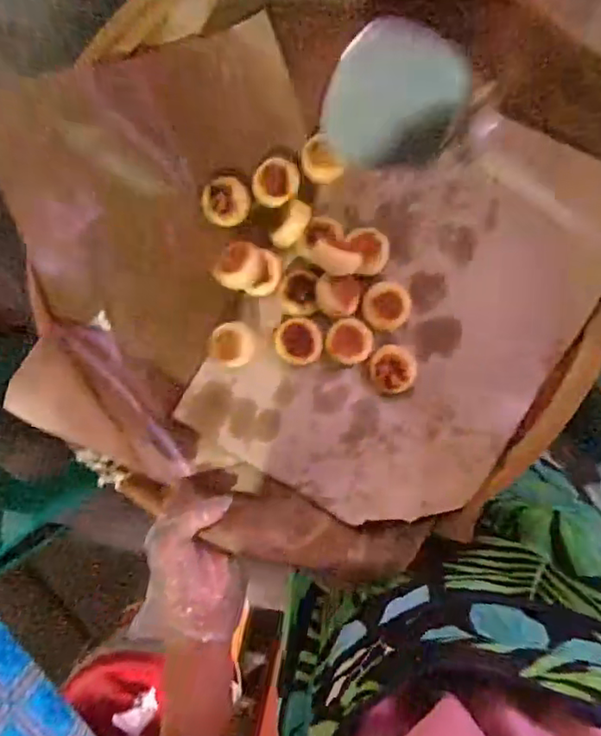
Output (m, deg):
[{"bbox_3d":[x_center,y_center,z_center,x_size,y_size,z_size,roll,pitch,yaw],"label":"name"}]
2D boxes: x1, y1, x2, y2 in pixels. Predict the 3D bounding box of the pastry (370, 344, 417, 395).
[{"bbox_3d":[0.081,0.001,0.499,0.038,0.023,0.041,0,97,1],"label":"pastry"}]

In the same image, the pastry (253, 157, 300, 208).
[{"bbox_3d":[-0.021,-0.160,0.498,0.039,0.024,0.040,0,97,1],"label":"pastry"}]

